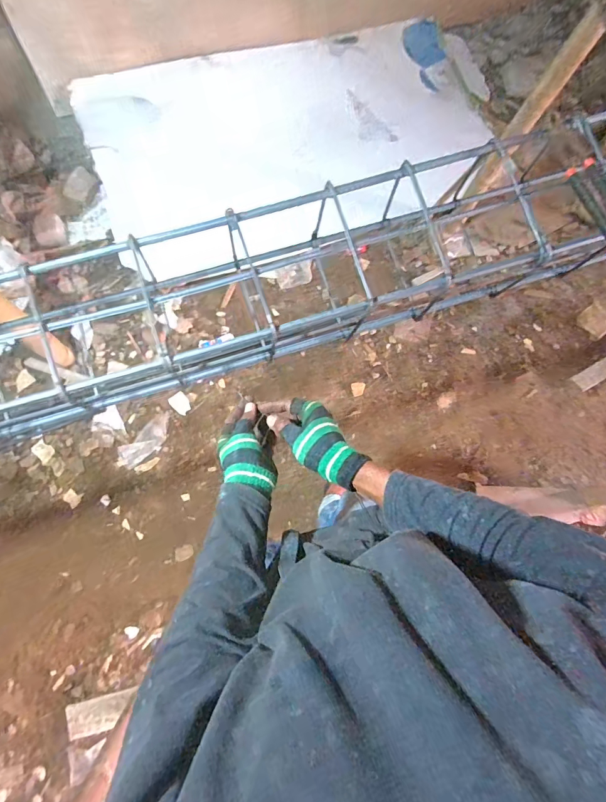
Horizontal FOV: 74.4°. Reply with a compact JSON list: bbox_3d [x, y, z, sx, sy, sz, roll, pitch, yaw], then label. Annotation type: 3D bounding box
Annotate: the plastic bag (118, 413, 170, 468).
[{"bbox_3d":[-0.557,0.144,1.423,0.221,0.019,0.093,-42,80,-9],"label":"plastic bag"}]

